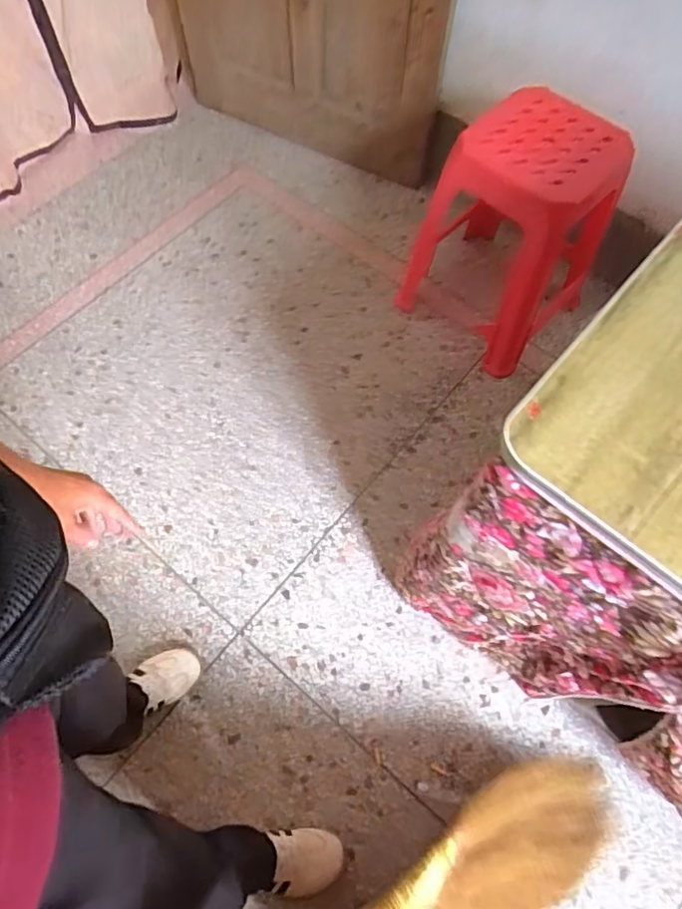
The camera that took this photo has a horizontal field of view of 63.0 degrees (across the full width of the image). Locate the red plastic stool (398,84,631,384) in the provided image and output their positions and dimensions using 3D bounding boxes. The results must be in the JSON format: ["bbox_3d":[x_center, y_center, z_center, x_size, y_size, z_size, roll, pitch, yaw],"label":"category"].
[{"bbox_3d":[0.398,-0.496,1.296,0.387,0.477,0.357,41,71,16],"label":"red plastic stool"}]

